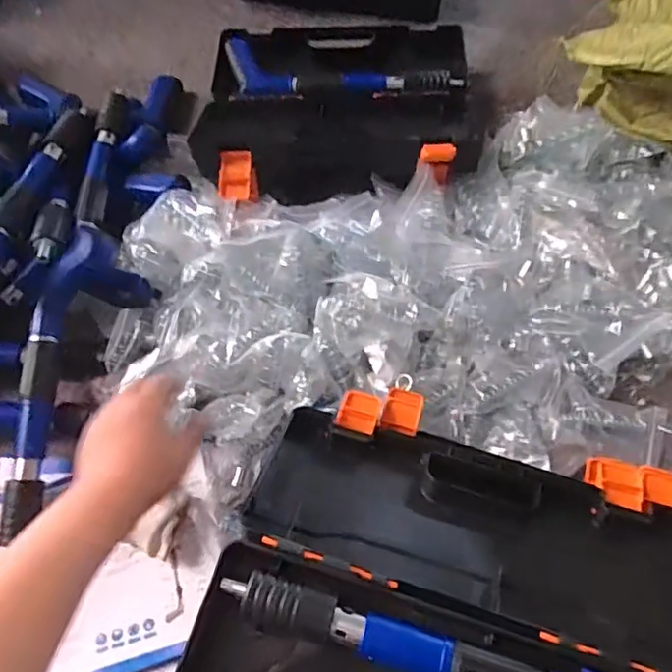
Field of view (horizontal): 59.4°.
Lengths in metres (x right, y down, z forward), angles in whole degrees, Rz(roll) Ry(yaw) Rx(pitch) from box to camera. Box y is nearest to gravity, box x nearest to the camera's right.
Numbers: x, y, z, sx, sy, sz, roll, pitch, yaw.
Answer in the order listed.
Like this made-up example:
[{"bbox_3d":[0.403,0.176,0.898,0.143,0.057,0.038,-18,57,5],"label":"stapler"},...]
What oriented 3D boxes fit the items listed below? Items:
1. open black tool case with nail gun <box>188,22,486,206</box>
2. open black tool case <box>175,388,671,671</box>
[{"bbox_3d":[0.012,-0.317,0.757,0.355,0.084,0.350,0,63,3],"label":"open black tool case with nail gun"},{"bbox_3d":[0.099,0.192,0.427,0.346,0.107,0.299,16,65,11],"label":"open black tool case"}]

